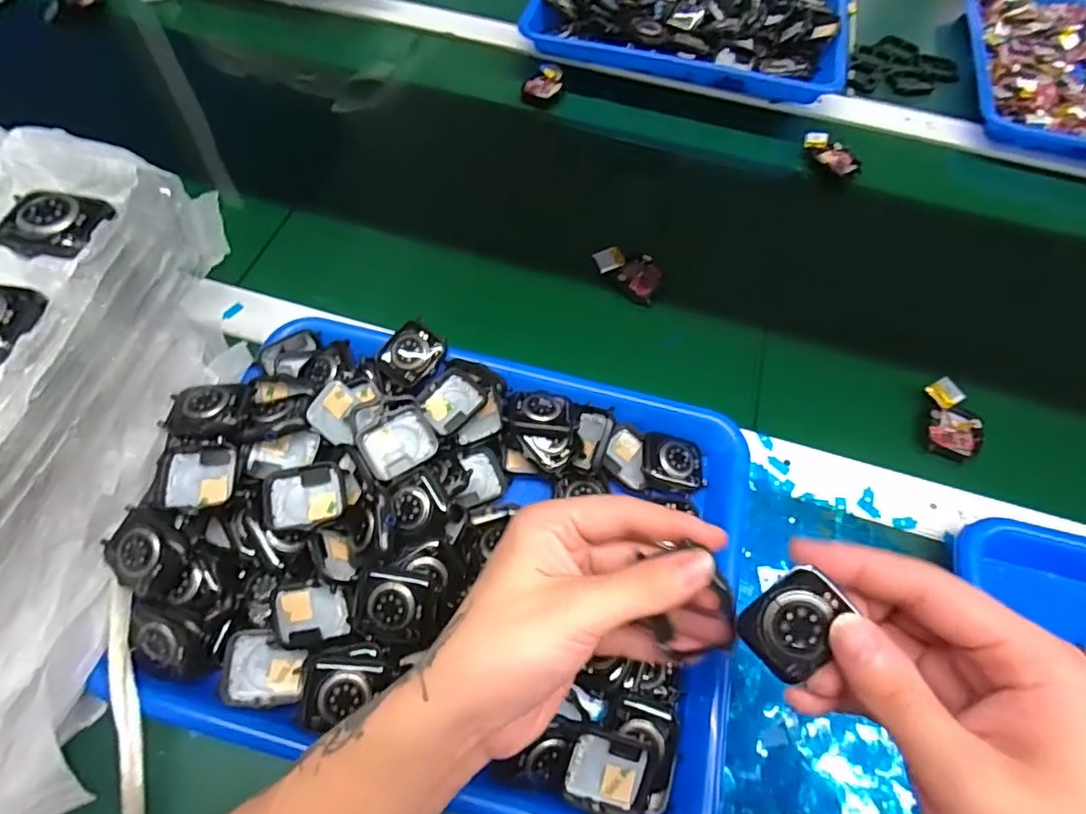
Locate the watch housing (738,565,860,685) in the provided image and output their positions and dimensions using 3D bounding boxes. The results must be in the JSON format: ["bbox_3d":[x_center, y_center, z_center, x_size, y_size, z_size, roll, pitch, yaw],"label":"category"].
[{"bbox_3d":[0.093,0.080,0.216,0.028,0.010,0.037,40,93,14],"label":"watch housing"}]

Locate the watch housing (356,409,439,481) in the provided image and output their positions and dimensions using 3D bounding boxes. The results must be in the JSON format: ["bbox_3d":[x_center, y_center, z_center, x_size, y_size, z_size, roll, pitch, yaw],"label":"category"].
[{"bbox_3d":[-0.089,0.021,0.351,0.044,0.008,0.033,-27,66,-16],"label":"watch housing"}]

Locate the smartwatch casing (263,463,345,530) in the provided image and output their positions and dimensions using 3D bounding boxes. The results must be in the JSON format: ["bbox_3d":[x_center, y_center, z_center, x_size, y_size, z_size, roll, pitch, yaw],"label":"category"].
[{"bbox_3d":[-0.135,0.051,0.329,0.041,0.013,0.034,-15,63,-10],"label":"smartwatch casing"}]

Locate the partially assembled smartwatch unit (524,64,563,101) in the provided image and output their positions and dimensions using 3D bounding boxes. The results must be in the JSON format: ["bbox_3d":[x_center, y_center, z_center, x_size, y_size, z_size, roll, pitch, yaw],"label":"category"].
[{"bbox_3d":[0.004,-0.335,0.591,0.034,0.009,0.050,27,64,12],"label":"partially assembled smartwatch unit"}]

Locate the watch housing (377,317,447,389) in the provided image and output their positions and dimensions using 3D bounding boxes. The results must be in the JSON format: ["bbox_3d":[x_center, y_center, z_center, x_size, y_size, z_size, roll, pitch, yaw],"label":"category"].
[{"bbox_3d":[-0.087,-0.036,0.383,0.037,0.009,0.040,38,85,9],"label":"watch housing"}]

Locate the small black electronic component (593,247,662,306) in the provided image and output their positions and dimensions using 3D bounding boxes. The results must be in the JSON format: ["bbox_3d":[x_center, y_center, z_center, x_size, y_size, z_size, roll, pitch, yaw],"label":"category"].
[{"bbox_3d":[0.073,-0.112,0.471,0.056,0.014,0.036,42,67,19],"label":"small black electronic component"}]

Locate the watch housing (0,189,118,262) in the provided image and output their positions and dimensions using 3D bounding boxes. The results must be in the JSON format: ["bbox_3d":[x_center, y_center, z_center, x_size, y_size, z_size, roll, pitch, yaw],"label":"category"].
[{"bbox_3d":[-0.227,-0.085,0.265,0.046,0.005,0.037,13,62,5],"label":"watch housing"}]

